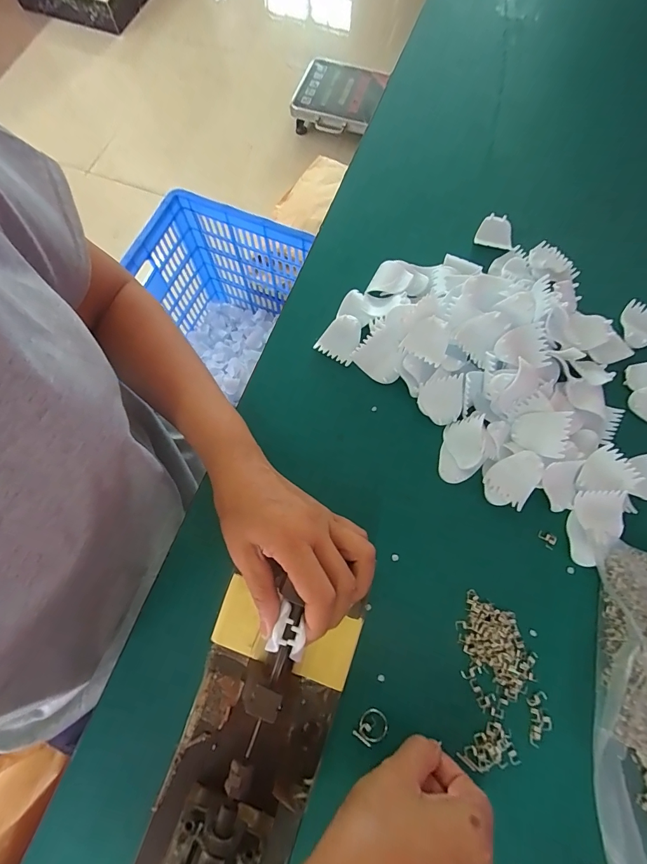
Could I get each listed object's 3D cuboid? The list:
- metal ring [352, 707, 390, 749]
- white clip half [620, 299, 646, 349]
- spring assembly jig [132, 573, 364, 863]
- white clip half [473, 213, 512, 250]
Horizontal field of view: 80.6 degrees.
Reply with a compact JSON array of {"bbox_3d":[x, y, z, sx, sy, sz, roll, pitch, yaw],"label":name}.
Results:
[{"bbox_3d":[0.037,0.221,0.284,0.022,0.004,0.024,0,72,0],"label":"metal ring"},{"bbox_3d":[0.323,-0.108,0.391,0.040,0.010,0.049,39,76,12],"label":"white clip half"},{"bbox_3d":[-0.058,0.231,0.253,0.107,0.061,0.226,17,73,6],"label":"spring assembly jig"},{"bbox_3d":[0.190,-0.221,0.420,0.039,0.009,0.040,20,74,6],"label":"white clip half"}]

